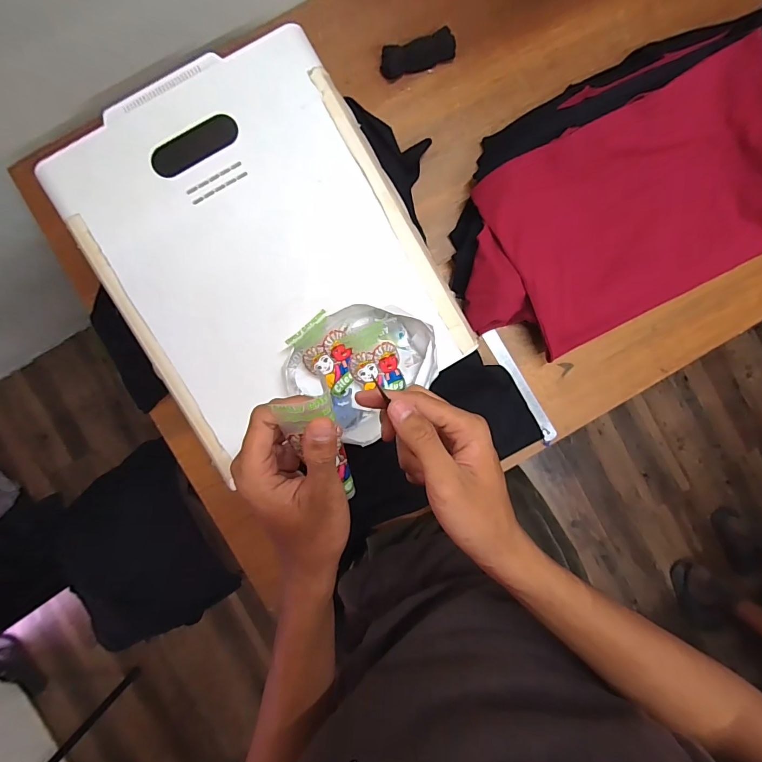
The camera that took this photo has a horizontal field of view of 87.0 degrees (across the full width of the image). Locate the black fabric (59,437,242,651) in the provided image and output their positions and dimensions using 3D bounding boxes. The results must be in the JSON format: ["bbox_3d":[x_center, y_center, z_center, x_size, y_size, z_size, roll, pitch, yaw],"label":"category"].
[{"bbox_3d":[-0.627,0.441,1.046,0.294,0.148,0.468,-29,94,-1],"label":"black fabric"}]

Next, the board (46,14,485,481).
[{"bbox_3d":[-0.167,-0.175,0.550,0.396,0.042,0.494,-30,94,-1],"label":"board"}]

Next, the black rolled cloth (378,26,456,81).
[{"bbox_3d":[0.064,-0.571,0.702,0.129,0.028,0.041,-15,93,-2],"label":"black rolled cloth"}]

